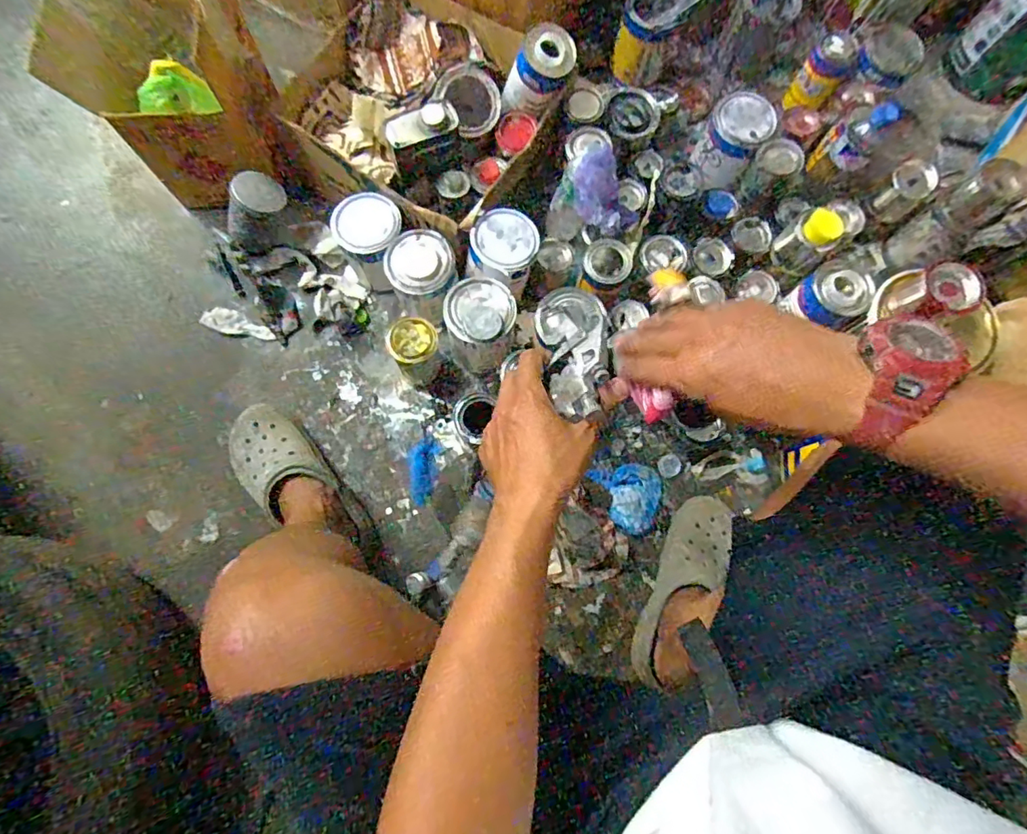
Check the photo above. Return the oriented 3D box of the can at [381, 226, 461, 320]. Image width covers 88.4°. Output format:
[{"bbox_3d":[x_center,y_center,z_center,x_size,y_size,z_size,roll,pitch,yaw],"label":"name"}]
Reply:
[{"bbox_3d":[-0.146,-0.217,0.848,0.106,0.154,0.097,0,76,-2],"label":"can"}]

